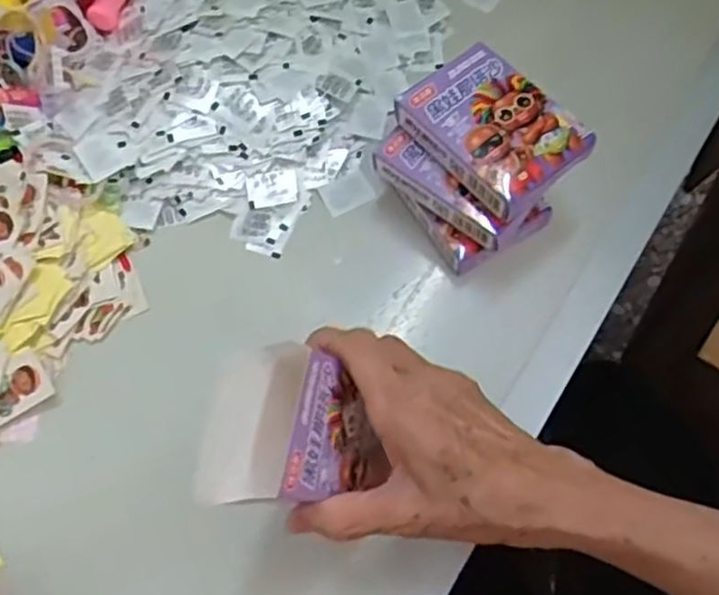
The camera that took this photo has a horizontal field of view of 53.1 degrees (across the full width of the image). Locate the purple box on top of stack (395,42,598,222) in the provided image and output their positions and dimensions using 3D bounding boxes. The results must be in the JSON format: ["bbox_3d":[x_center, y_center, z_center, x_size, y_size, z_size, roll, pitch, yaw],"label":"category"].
[{"bbox_3d":[0.075,-0.096,0.405,0.065,0.019,0.094,-38,71,-12],"label":"purple box on top of stack"}]

